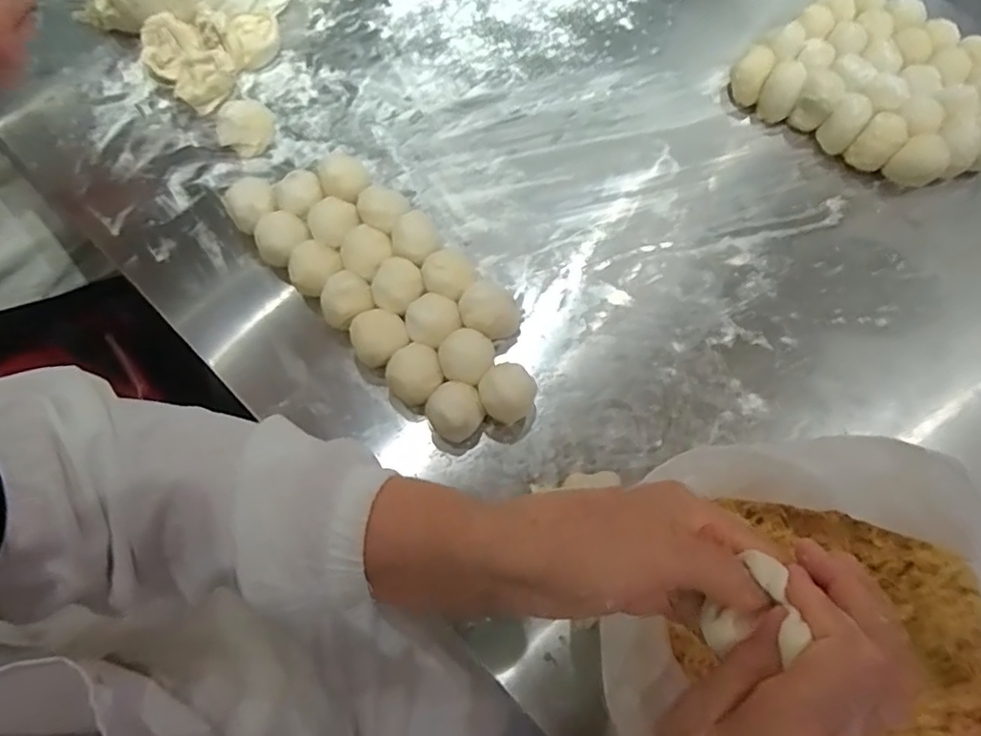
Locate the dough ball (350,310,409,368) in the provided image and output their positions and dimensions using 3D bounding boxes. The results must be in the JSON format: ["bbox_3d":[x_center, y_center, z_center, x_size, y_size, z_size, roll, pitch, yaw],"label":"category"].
[{"bbox_3d":[-0.086,-0.021,0.476,0.041,0.037,0.041,0,69,1],"label":"dough ball"}]

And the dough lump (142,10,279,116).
[{"bbox_3d":[-0.273,-0.318,0.594,0.098,0.044,0.120,42,75,15],"label":"dough lump"}]

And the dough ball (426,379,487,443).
[{"bbox_3d":[-0.027,0.031,0.455,0.040,0.038,0.039,0,69,1],"label":"dough ball"}]

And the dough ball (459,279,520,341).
[{"bbox_3d":[-0.003,-0.045,0.480,0.042,0.050,0.040,0,69,1],"label":"dough ball"}]

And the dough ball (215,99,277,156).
[{"bbox_3d":[-0.231,-0.228,0.565,0.050,0.029,0.051,0,69,1],"label":"dough ball"}]

